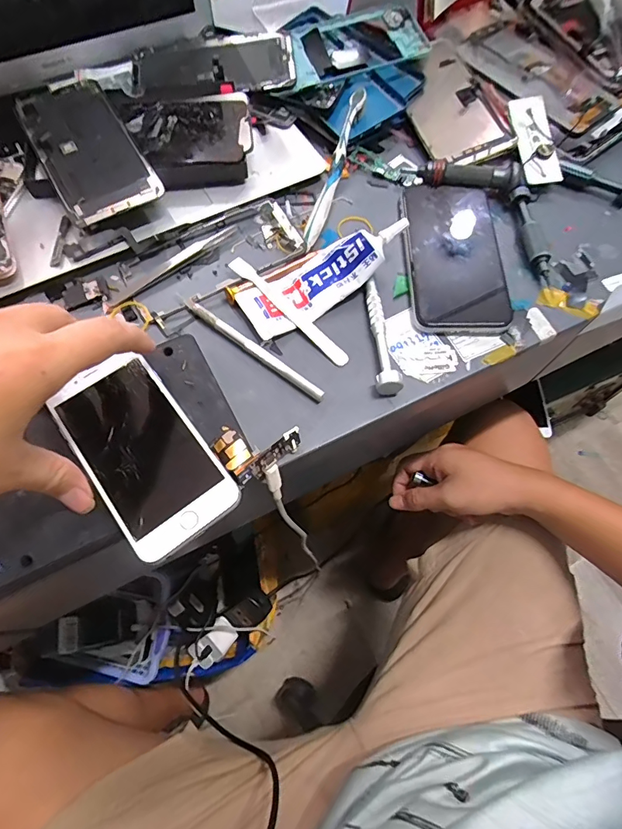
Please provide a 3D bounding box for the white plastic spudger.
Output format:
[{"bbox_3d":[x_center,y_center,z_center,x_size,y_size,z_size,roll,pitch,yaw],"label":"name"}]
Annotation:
[{"bbox_3d":[-0.018,-0.081,0.329,0.013,0.006,0.121,-40,73,-17],"label":"white plastic spudger"}]

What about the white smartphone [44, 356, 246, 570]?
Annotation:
[{"bbox_3d":[-0.103,0.020,0.267,0.067,0.006,0.128,-36,72,-16],"label":"white smartphone"}]

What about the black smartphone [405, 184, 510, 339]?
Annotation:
[{"bbox_3d":[0.115,-0.130,0.356,0.072,0.015,0.147,1,66,-1],"label":"black smartphone"}]

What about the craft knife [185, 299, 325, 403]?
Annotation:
[{"bbox_3d":[-0.043,-0.049,0.318,0.127,0.007,0.010,36,70,14],"label":"craft knife"}]

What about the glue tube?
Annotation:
[{"bbox_3d":[0.010,-0.106,0.329,0.131,0.031,0.044,-29,70,-14],"label":"glue tube"}]

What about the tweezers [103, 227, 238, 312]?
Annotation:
[{"bbox_3d":[-0.112,-0.121,0.349,0.125,0.004,0.011,-42,73,-18],"label":"tweezers"}]

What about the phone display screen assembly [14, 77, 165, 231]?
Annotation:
[{"bbox_3d":[-0.185,-0.220,0.358,0.074,0.009,0.159,-28,74,-13],"label":"phone display screen assembly"}]

